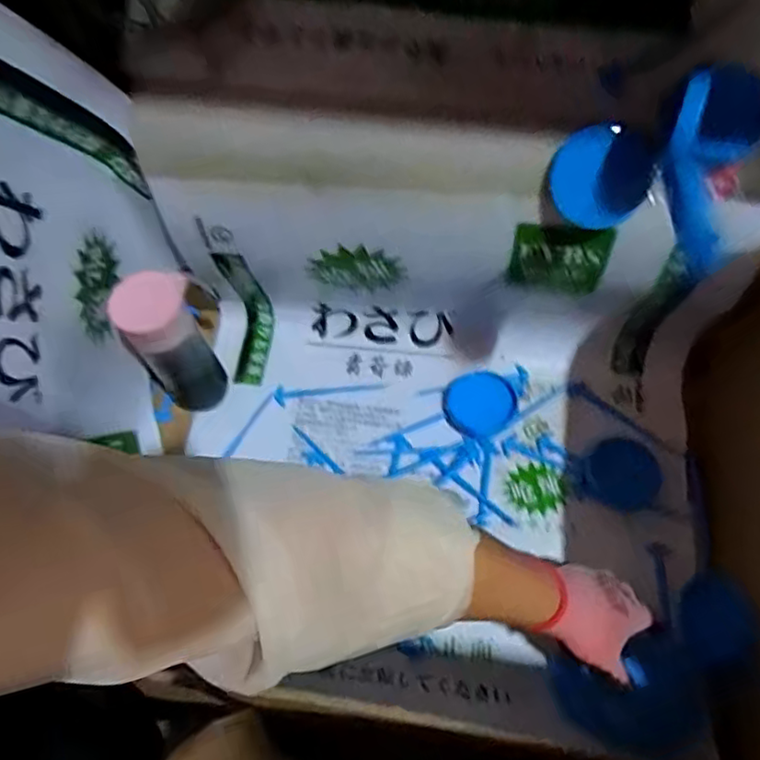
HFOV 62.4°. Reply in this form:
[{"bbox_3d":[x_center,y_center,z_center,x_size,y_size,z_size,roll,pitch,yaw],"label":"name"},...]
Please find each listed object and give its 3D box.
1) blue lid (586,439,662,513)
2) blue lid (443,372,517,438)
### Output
[{"bbox_3d":[0.271,0.104,0.697,0.076,0.014,0.078,-1,66,2],"label":"blue lid"},{"bbox_3d":[0.118,0.029,0.739,0.081,0.005,0.074,0,93,7],"label":"blue lid"}]

